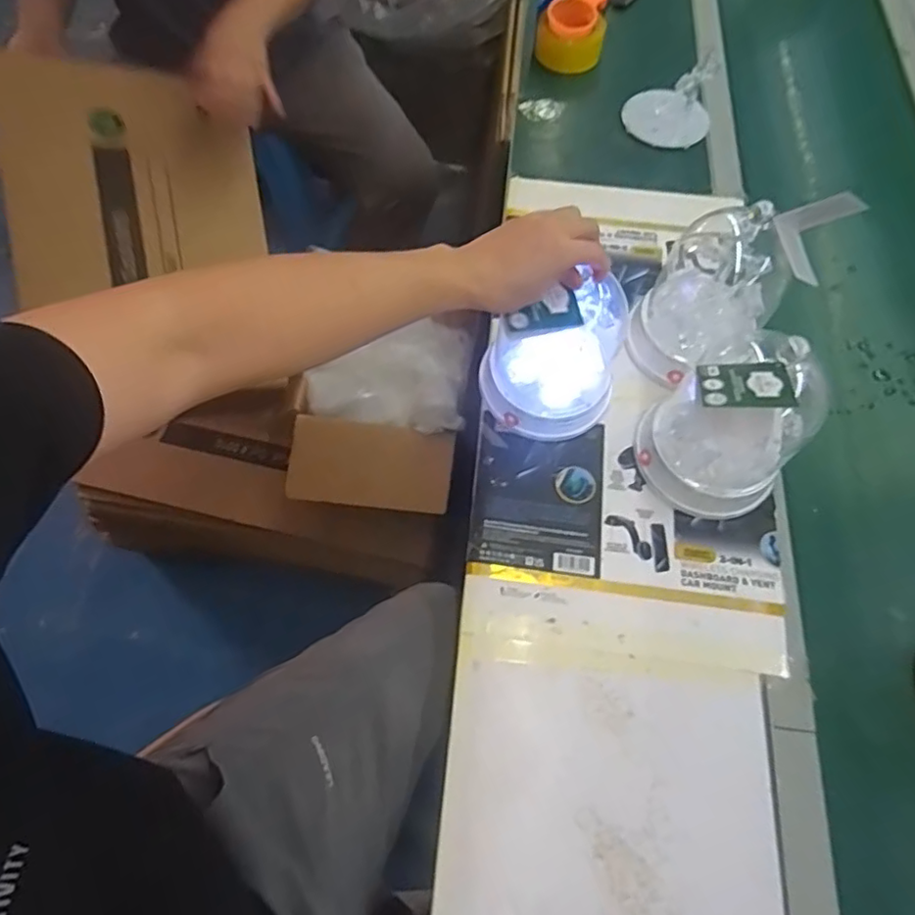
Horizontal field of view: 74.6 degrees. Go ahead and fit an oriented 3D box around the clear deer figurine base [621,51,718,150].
[{"bbox_3d":[0.327,-0.546,0.918,0.131,0.113,0.100,18,65,8],"label":"clear deer figurine base"}]

